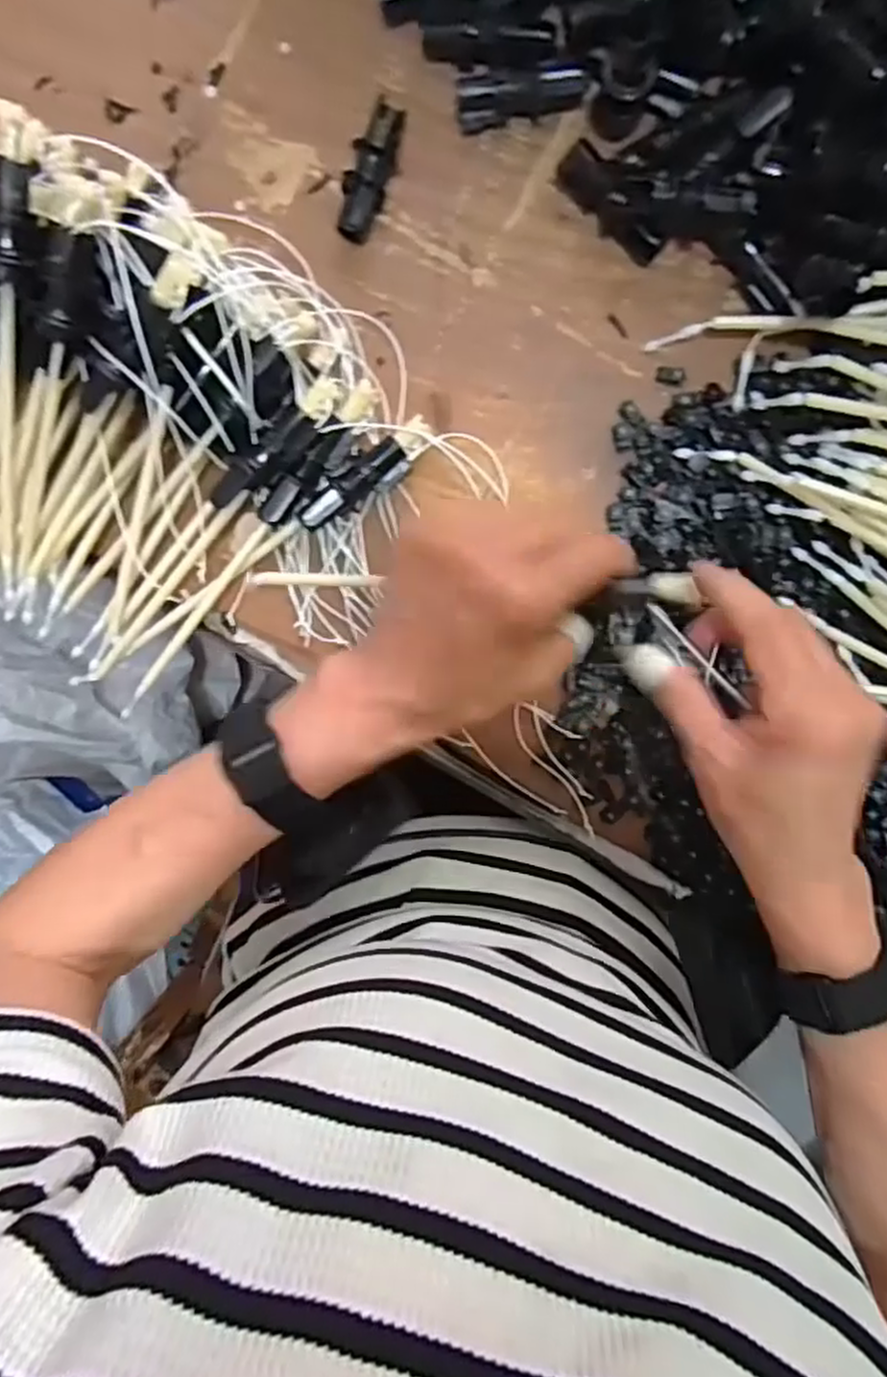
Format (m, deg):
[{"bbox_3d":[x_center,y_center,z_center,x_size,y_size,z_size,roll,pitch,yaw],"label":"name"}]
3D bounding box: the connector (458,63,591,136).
[{"bbox_3d":[0.042,-0.306,0.385,0.067,0.028,0.020,-7,95,5],"label":"connector"}]

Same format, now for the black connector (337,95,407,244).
[{"bbox_3d":[-0.039,-0.273,0.397,0.020,0.021,0.066,19,97,2],"label":"black connector"}]

